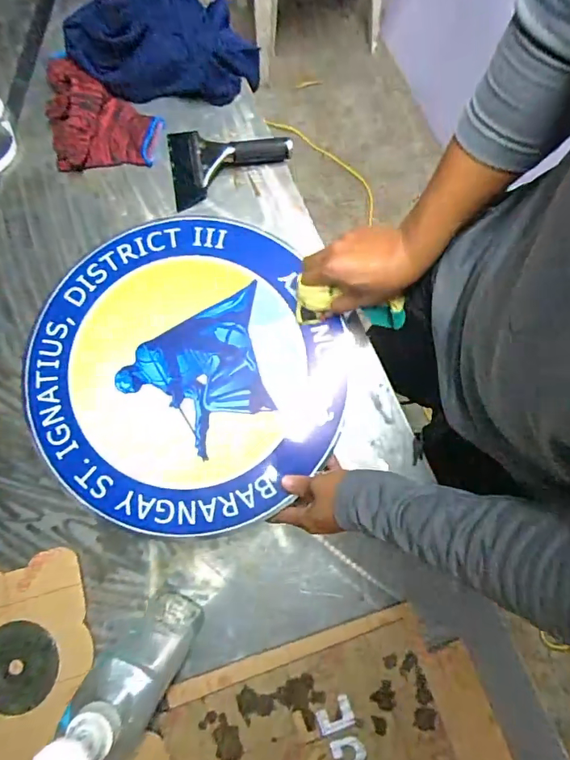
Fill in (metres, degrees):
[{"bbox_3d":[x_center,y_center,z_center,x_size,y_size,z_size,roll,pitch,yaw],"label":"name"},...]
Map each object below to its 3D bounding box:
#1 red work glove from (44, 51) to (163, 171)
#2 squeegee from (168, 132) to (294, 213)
[{"bbox_3d":[-0.266,-0.389,0.688,0.157,0.058,0.157,-1,80,-1],"label":"red work glove"},{"bbox_3d":[-0.080,-0.321,0.684,0.172,0.046,0.108,-9,80,-2],"label":"squeegee"}]

